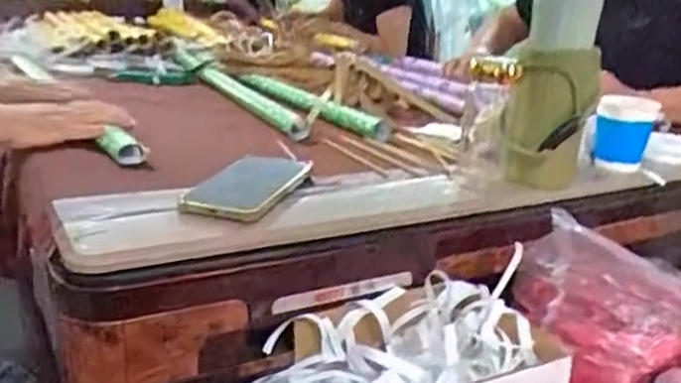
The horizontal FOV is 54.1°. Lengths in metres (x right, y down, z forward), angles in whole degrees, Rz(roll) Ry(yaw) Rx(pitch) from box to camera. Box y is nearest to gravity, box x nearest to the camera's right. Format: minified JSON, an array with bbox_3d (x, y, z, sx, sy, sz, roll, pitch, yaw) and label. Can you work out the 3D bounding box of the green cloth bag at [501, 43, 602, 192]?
[{"bbox_3d":[0.225,-0.077,0.726,0.089,0.154,0.084,8,19,16],"label":"green cloth bag"}]

